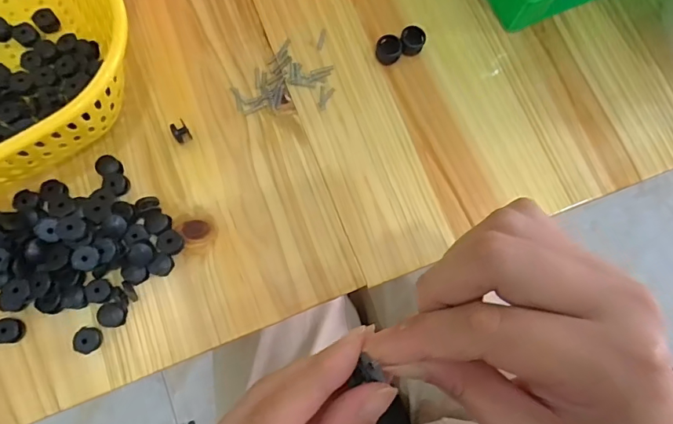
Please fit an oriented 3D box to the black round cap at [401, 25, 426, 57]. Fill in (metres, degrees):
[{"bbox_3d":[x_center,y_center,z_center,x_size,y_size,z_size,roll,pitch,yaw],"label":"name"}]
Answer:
[{"bbox_3d":[0.051,-0.114,0.308,0.016,0.010,0.016,1,75,-3],"label":"black round cap"}]

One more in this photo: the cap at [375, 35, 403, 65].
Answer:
[{"bbox_3d":[0.035,-0.108,0.306,0.017,0.010,0.016,1,75,-3],"label":"cap"}]

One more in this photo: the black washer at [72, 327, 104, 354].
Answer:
[{"bbox_3d":[-0.135,0.070,0.252,0.013,0.011,0.014,1,75,-3],"label":"black washer"}]

